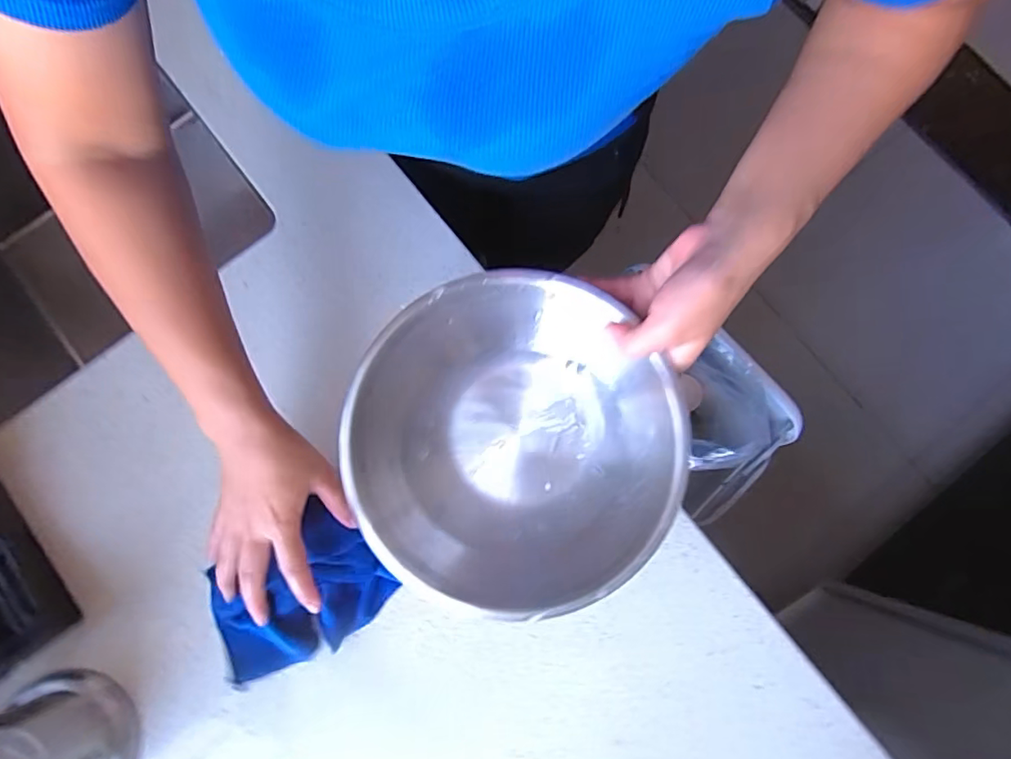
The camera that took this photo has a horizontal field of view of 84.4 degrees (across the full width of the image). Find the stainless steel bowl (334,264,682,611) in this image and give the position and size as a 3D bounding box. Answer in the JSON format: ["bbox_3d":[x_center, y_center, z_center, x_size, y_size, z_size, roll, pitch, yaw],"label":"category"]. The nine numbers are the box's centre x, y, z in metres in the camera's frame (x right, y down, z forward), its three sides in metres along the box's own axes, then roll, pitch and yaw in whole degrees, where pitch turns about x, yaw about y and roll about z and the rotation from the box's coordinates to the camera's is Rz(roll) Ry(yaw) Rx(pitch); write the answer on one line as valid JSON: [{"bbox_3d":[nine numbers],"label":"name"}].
[{"bbox_3d":[0.001,0.049,0.387,0.213,0.090,0.191,36,81,6],"label":"stainless steel bowl"}]

